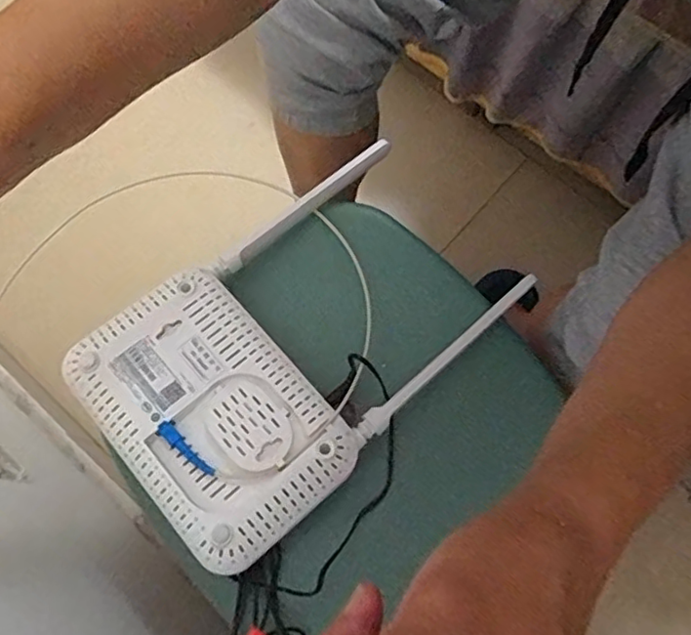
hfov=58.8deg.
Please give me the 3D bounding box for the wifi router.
[{"bbox_3d":[-0.029,0.010,0.416,0.274,0.033,0.176,-41,78,-13],"label":"wifi router"}]

